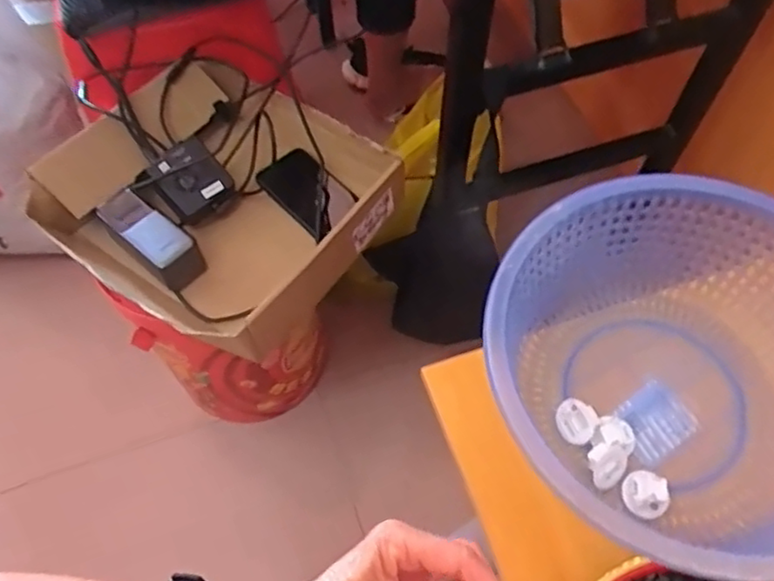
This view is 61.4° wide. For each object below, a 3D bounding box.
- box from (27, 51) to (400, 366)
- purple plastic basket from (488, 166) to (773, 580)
[{"bbox_3d":[-0.199,-0.110,0.785,0.341,0.103,0.322,31,66,19],"label":"box"},{"bbox_3d":[0.210,0.062,0.472,0.259,0.113,0.275,-1,60,2],"label":"purple plastic basket"}]

